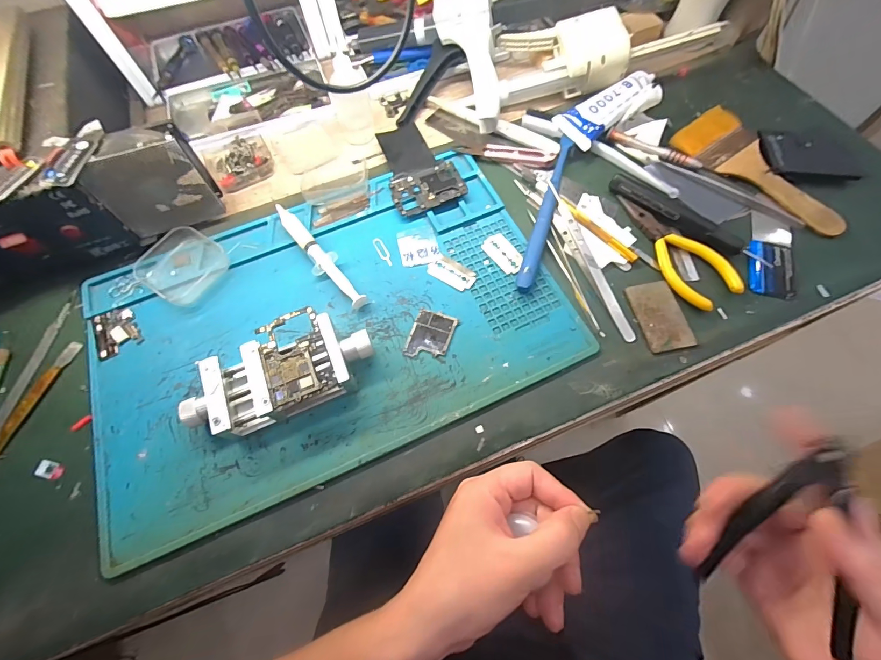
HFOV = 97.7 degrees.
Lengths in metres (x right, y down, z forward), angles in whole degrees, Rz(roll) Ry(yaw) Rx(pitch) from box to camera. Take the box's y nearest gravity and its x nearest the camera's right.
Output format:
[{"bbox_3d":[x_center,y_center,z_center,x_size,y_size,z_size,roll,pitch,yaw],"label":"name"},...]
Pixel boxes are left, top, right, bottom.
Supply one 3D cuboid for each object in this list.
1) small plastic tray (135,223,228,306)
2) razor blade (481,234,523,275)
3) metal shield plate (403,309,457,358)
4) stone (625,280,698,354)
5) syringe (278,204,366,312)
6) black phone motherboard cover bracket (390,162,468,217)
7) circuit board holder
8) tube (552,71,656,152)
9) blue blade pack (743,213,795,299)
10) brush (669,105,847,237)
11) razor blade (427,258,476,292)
[{"bbox_3d":[-0.225,-0.056,0.338,0.064,0.022,0.062,31,71,15],"label":"small plastic tray"},{"bbox_3d":[0.057,-0.069,0.342,0.025,0.004,0.042,-35,70,-12],"label":"razor blade"},{"bbox_3d":[-0.007,0.004,0.312,0.033,0.004,0.041,15,68,9],"label":"metal shield plate"},{"bbox_3d":[0.179,-0.012,0.314,0.038,0.004,0.060,-12,67,-3],"label":"stone"},{"bbox_3d":[-0.108,-0.066,0.340,0.023,0.014,0.127,-39,70,-14],"label":"syringe"},{"bbox_3d":[-0.012,-0.136,0.369,0.068,0.007,0.048,-20,67,-6],"label":"black phone motherboard cover bracket"},{"bbox_3d":[-0.119,0.030,0.287,0.133,0.032,0.070,-18,67,-6],"label":"circuit board holder"},{"bbox_3d":[0.168,-0.225,0.392,0.111,0.025,0.042,-39,70,-14],"label":"tube"},{"bbox_3d":[0.285,-0.066,0.333,0.039,0.007,0.081,16,68,9],"label":"blue blade pack"},{"bbox_3d":[0.306,-0.153,0.363,0.069,0.012,0.161,-39,70,-14],"label":"brush"},{"bbox_3d":[0.009,-0.049,0.334,0.041,0.004,0.019,31,71,15],"label":"razor blade"}]

